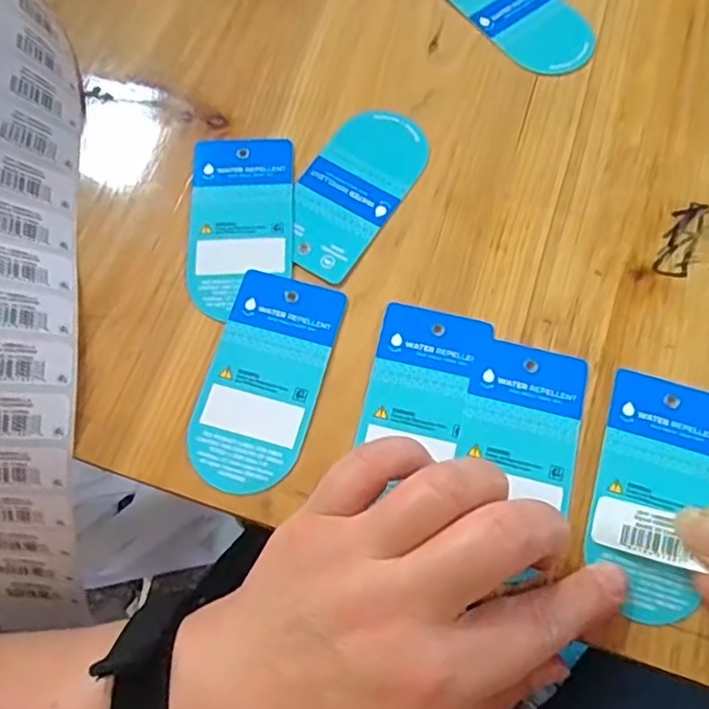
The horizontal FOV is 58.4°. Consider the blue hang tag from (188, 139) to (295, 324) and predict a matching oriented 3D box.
[{"bbox_3d":[-0.051,-0.061,0.288,0.046,0.005,0.092,-1,70,0],"label":"blue hang tag"}]

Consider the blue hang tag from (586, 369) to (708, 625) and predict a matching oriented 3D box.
[{"bbox_3d":[0.117,0.053,0.244,0.046,0.008,0.092,16,71,8],"label":"blue hang tag"}]

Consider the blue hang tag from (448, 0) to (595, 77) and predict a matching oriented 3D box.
[{"bbox_3d":[0.085,-0.181,0.331,0.048,0.004,0.092,-37,73,-12],"label":"blue hang tag"}]

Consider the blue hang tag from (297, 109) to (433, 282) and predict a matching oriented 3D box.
[{"bbox_3d":[-0.001,-0.078,0.295,0.045,0.004,0.092,30,73,11],"label":"blue hang tag"}]

